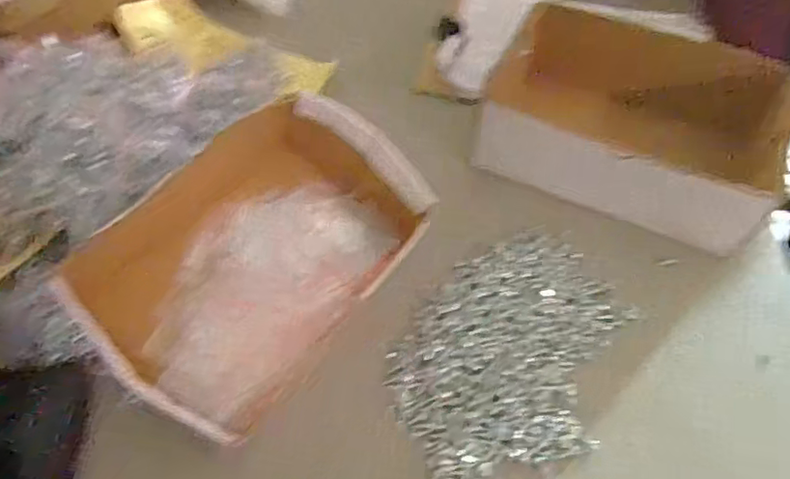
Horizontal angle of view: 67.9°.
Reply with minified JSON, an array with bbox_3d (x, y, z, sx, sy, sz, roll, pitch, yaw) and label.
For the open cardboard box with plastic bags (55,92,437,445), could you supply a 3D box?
[{"bbox_3d":[-0.099,0.009,0.443,0.178,0.079,0.254,34,59,20],"label":"open cardboard box with plastic bags"}]

